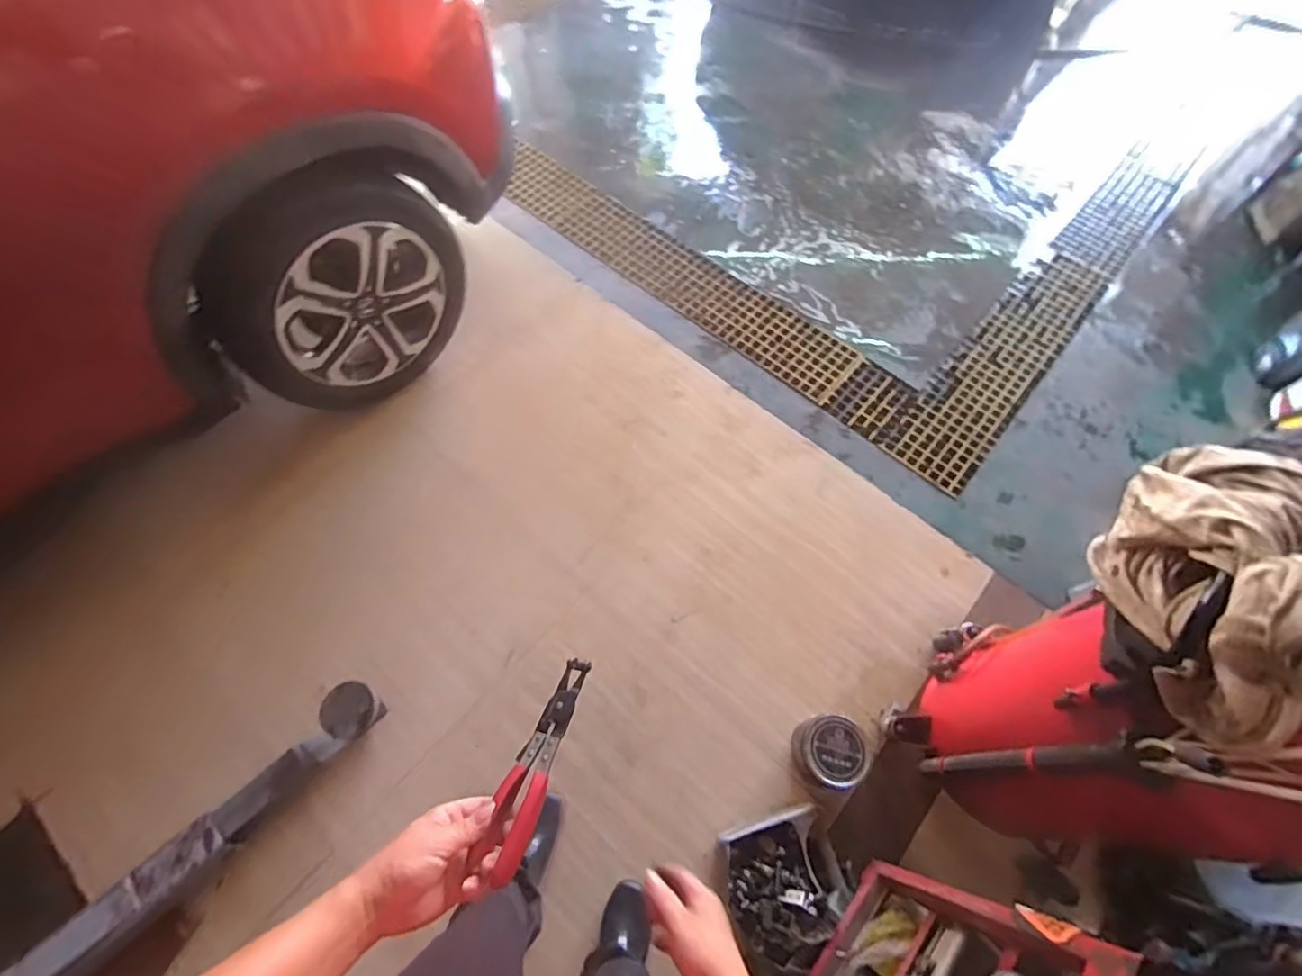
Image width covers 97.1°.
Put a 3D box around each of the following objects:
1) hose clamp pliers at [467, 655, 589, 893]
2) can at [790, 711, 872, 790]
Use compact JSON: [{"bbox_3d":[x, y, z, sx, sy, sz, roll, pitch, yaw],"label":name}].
[{"bbox_3d":[-0.112,0.265,0.563,0.044,0.028,0.204,15,51,6],"label":"hose clamp pliers"},{"bbox_3d":[0.402,0.588,1.290,0.145,0.109,0.139,1,63,-1],"label":"can"}]

